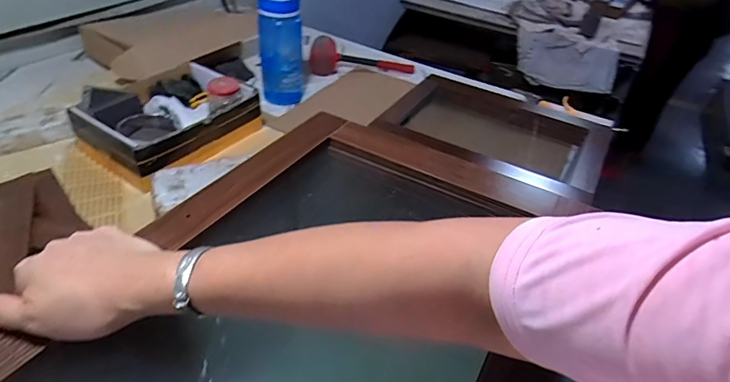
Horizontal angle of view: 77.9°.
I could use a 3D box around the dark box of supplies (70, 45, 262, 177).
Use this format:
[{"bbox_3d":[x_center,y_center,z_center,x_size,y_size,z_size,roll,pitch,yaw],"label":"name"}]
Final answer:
[{"bbox_3d":[-0.407,-0.168,0.942,0.245,0.078,0.312,27,44,26],"label":"dark box of supplies"}]

